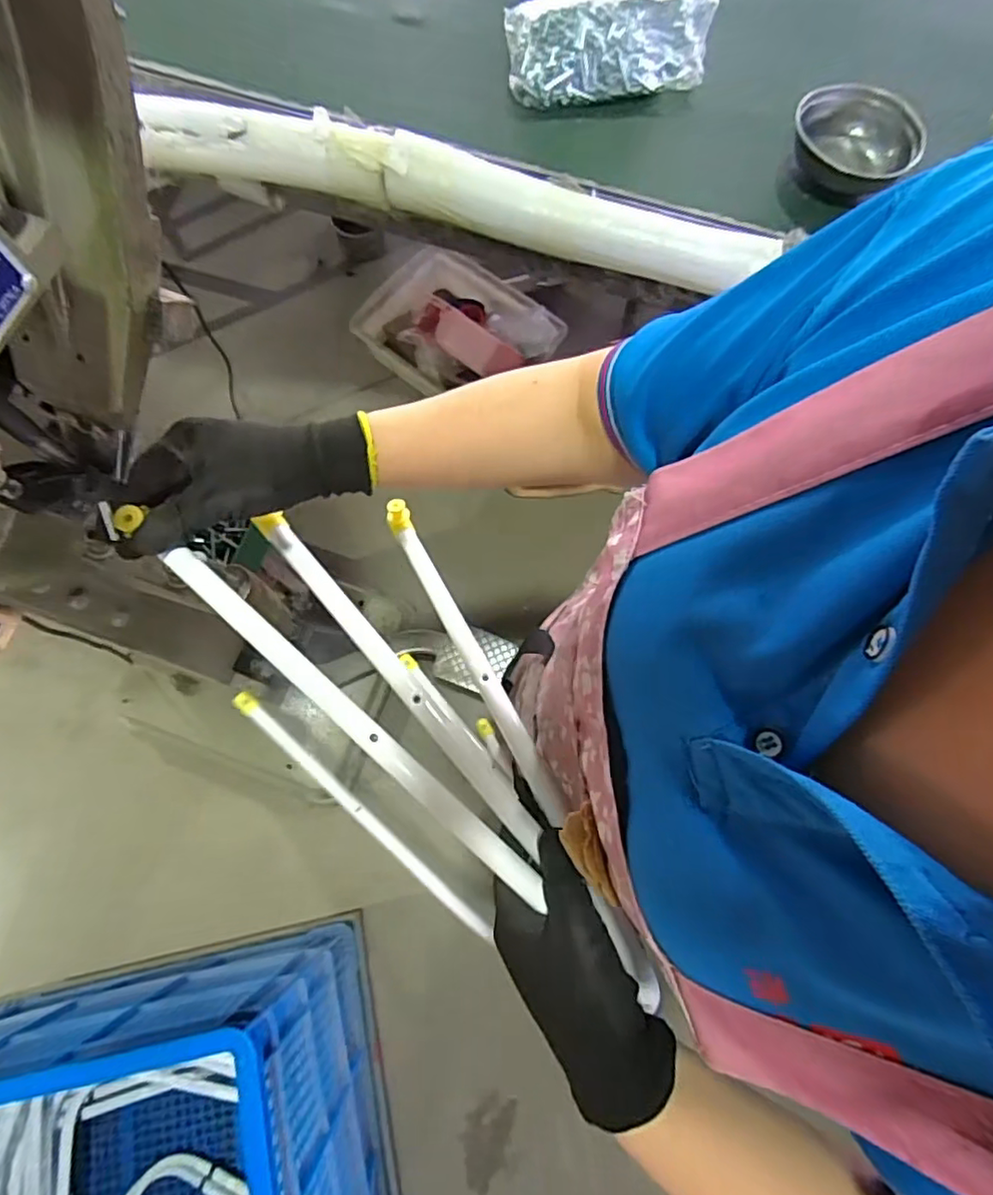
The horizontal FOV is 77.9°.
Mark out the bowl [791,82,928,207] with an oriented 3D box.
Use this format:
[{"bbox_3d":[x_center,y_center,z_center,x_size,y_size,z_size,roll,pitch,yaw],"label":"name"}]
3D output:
[{"bbox_3d":[0.430,-0.548,0.751,0.133,0.065,0.148,-1,73,-1],"label":"bowl"}]

